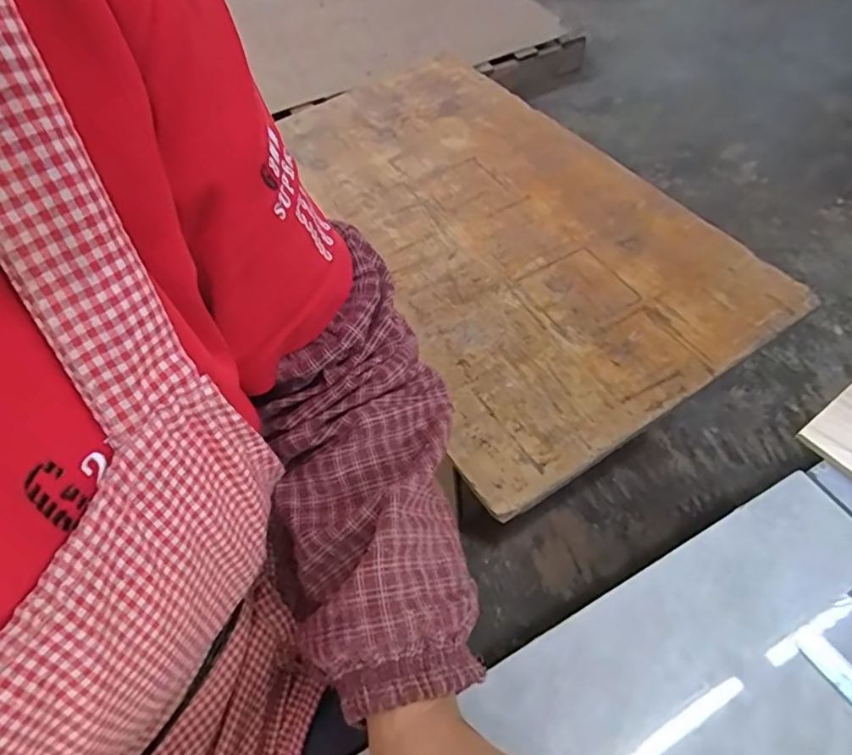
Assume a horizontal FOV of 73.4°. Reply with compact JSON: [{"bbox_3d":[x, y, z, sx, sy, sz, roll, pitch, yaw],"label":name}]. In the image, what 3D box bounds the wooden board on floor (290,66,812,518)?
[{"bbox_3d":[0.088,-0.254,0.865,0.484,0.032,0.827,-26,56,-15],"label":"wooden board on floor"}]

